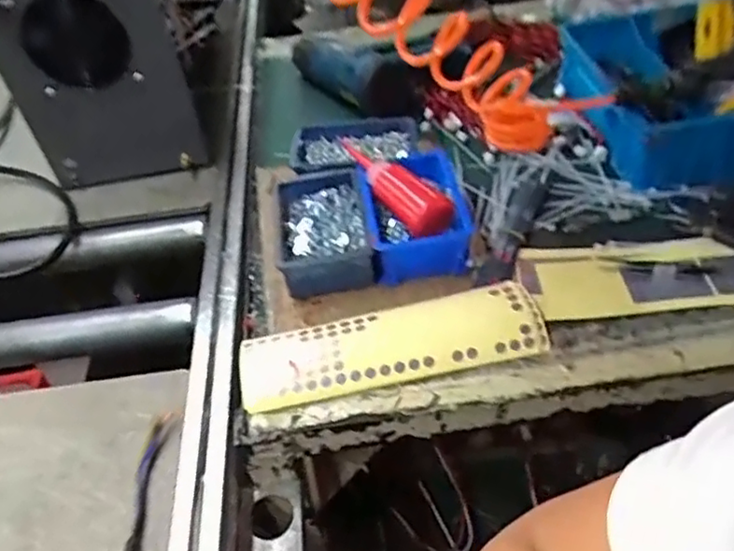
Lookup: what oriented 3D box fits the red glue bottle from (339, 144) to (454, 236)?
[{"bbox_3d":[0.022,-0.103,0.682,0.046,0.034,0.177,-27,48,-19],"label":"red glue bottle"}]

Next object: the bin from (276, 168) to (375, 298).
[{"bbox_3d":[-0.045,-0.049,0.661,0.091,0.044,0.150,-8,45,-1],"label":"bin"}]

